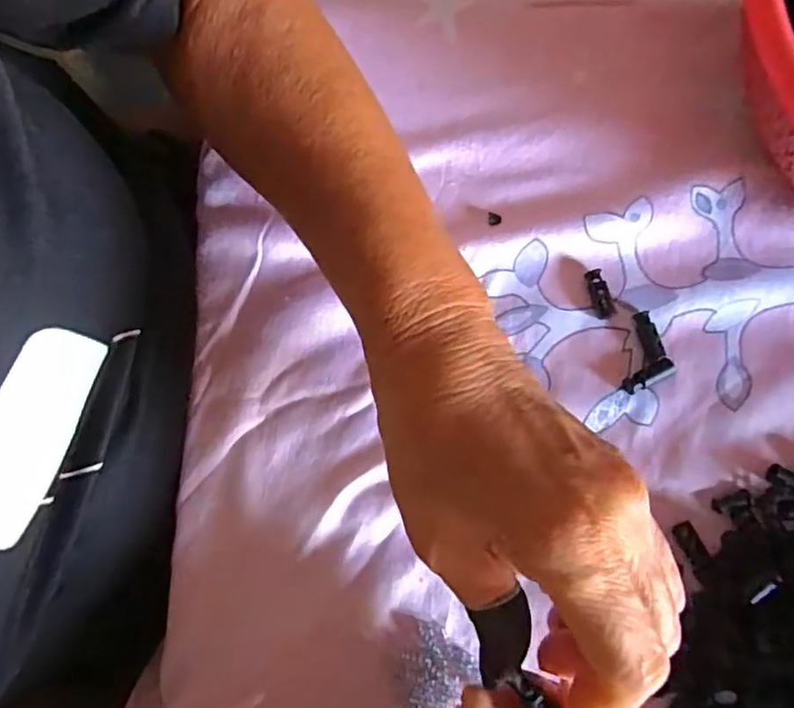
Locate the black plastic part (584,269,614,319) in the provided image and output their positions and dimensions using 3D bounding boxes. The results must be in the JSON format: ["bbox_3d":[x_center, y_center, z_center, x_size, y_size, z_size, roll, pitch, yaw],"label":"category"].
[{"bbox_3d":[0.100,-0.030,0.308,0.009,0.005,0.024,-14,79,-2],"label":"black plastic part"}]

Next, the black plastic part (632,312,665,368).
[{"bbox_3d":[0.123,-0.008,0.304,0.009,0.005,0.025,-13,79,-1],"label":"black plastic part"}]

